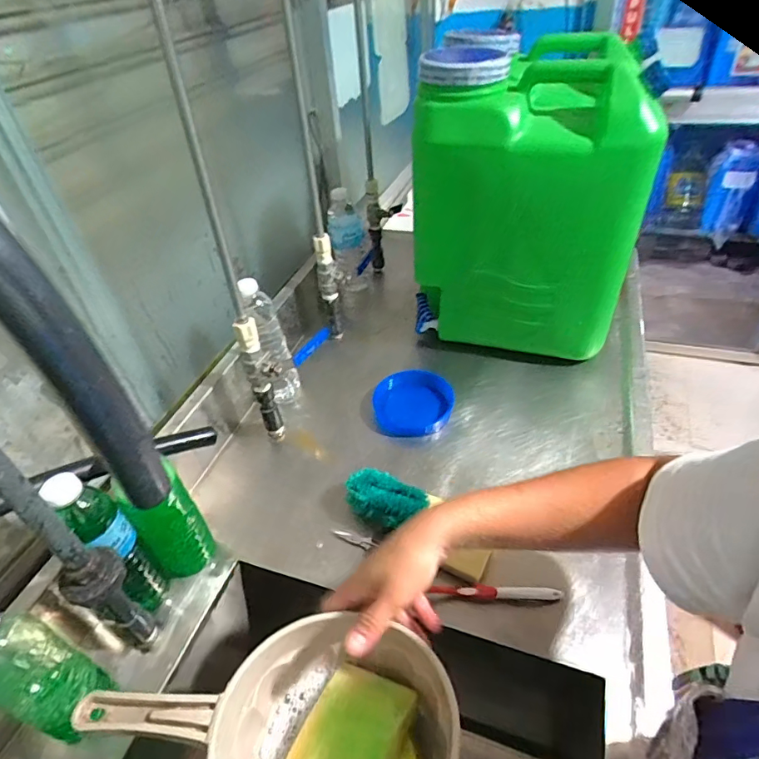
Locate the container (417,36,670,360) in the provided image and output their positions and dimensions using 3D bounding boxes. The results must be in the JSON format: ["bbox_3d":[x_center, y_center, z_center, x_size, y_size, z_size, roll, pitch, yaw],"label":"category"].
[{"bbox_3d":[0.231,-0.273,0.802,0.313,0.442,0.254,5,42,12],"label":"container"}]

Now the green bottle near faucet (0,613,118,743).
[{"bbox_3d":[-0.293,0.251,0.425,0.055,0.184,0.059,17,46,24],"label":"green bottle near faucet"}]

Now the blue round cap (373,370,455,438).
[{"bbox_3d":[0.054,0.037,0.775,0.121,0.037,0.109,-5,41,1],"label":"blue round cap"}]

